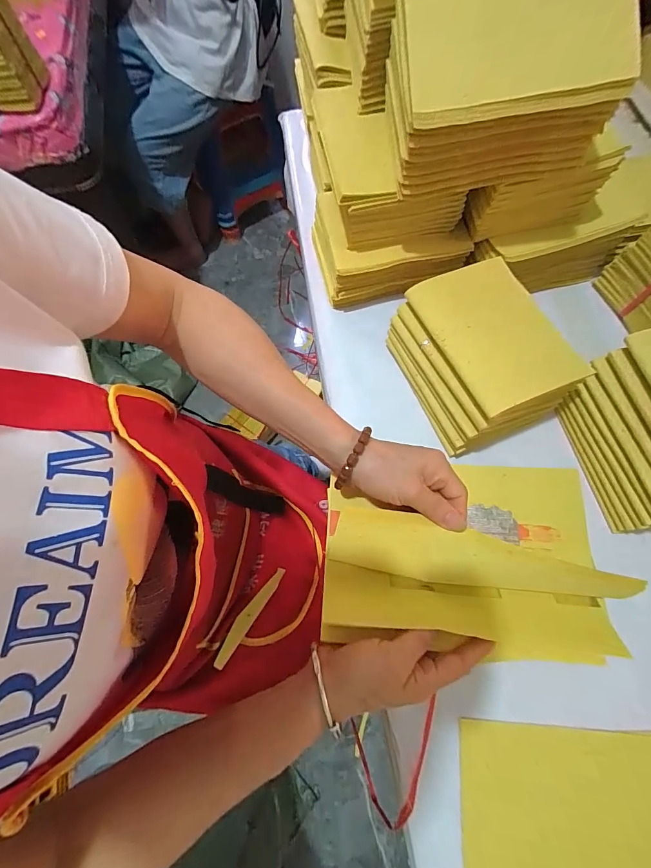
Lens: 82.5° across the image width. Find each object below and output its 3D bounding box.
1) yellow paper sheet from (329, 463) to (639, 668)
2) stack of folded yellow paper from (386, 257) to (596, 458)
[{"bbox_3d":[0.117,0.095,0.310,0.228,0.063,0.153,3,71,2],"label":"yellow paper sheet"},{"bbox_3d":[0.157,-0.083,0.384,0.124,0.084,0.163,-22,72,-6],"label":"stack of folded yellow paper"}]

